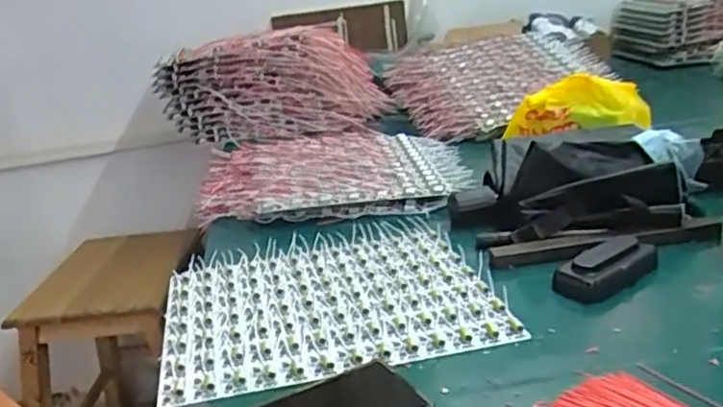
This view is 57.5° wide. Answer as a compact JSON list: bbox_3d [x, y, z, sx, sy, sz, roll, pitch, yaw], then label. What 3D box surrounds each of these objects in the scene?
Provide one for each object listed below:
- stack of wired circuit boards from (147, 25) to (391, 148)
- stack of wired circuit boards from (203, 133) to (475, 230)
[{"bbox_3d":[-0.173,-0.218,1.253,0.405,0.179,0.087,-2,25,16],"label":"stack of wired circuit boards"},{"bbox_3d":[-0.044,-0.044,0.948,0.384,0.048,0.272,-6,24,7],"label":"stack of wired circuit boards"}]

